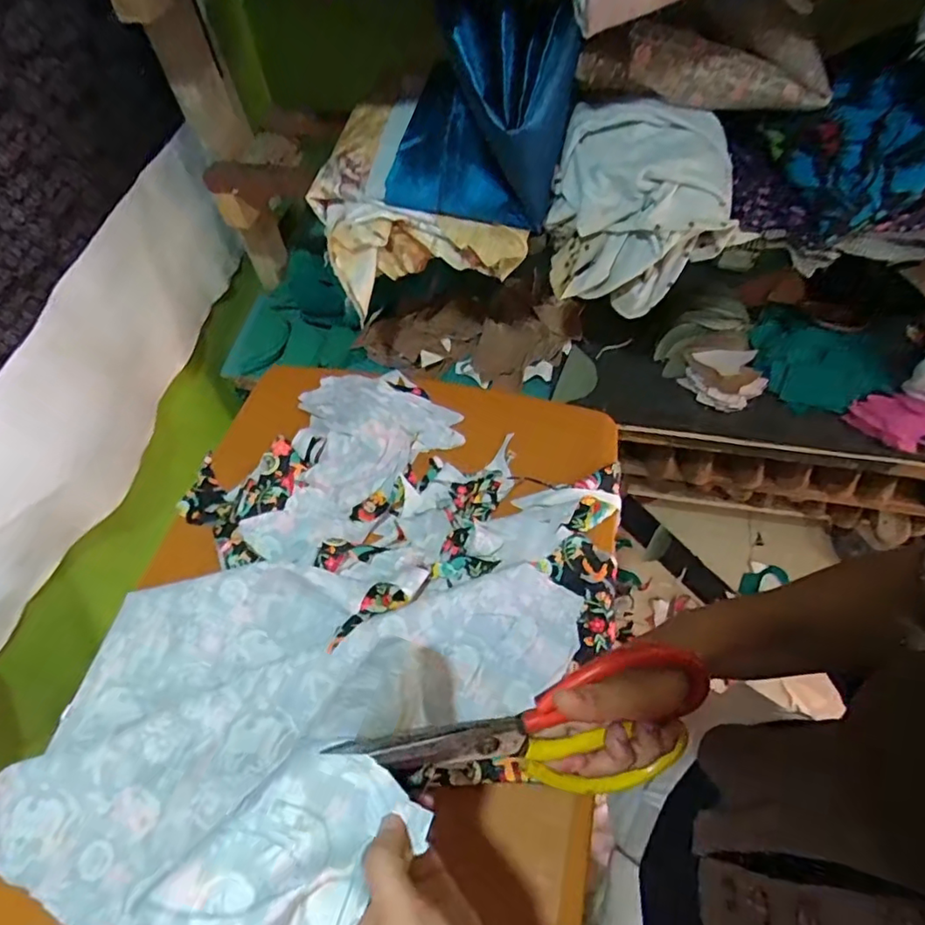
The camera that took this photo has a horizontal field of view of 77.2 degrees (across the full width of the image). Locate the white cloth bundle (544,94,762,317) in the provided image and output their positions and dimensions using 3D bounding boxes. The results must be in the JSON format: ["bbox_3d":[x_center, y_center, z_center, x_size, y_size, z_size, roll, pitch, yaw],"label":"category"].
[{"bbox_3d":[0.203,-0.274,0.638,0.203,0.169,0.132,13,59,11],"label":"white cloth bundle"}]

